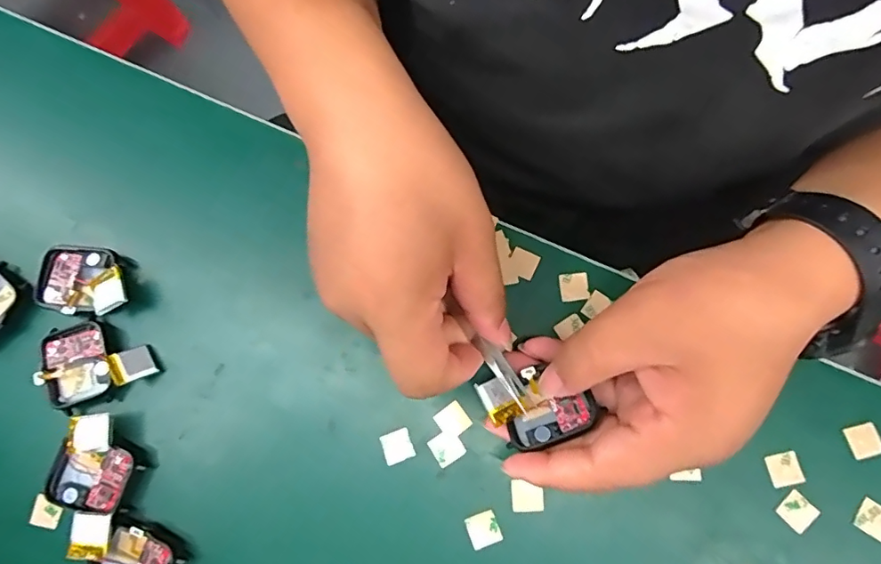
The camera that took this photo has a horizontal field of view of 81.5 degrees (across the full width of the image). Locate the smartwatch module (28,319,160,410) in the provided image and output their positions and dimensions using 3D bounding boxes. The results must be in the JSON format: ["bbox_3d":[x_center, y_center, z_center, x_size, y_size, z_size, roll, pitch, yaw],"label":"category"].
[{"bbox_3d":[-0.191,0.042,0.283,0.057,0.014,0.043,-22,76,-3],"label":"smartwatch module"}]

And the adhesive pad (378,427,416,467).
[{"bbox_3d":[-0.023,0.087,0.269,0.015,0.004,0.016,-20,76,-3],"label":"adhesive pad"}]

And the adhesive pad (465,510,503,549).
[{"bbox_3d":[0.022,0.125,0.258,0.015,0.004,0.016,-22,76,-3],"label":"adhesive pad"}]

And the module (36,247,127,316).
[{"bbox_3d":[-0.200,0.000,0.290,0.057,0.019,0.039,18,77,6],"label":"module"}]

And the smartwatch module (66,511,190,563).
[{"bbox_3d":[-0.159,0.141,0.257,0.055,0.014,0.039,16,77,6],"label":"smartwatch module"}]

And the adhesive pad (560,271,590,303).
[{"bbox_3d":[0.074,0.002,0.282,0.015,0.004,0.015,-7,76,0],"label":"adhesive pad"}]

